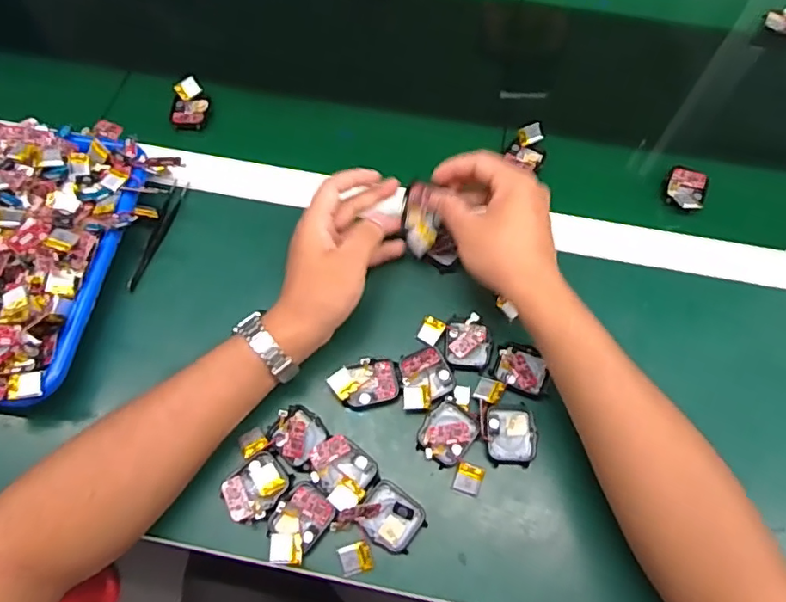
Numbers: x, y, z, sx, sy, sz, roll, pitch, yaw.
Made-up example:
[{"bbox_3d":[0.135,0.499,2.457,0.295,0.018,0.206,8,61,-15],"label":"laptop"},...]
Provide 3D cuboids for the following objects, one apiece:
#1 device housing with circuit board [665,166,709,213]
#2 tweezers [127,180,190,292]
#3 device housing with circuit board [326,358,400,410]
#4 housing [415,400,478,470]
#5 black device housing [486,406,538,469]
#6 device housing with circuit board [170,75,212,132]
[{"bbox_3d":[0.283,-0.107,0.524,0.038,0.011,0.057,23,67,10],"label":"device housing with circuit board"},{"bbox_3d":[-0.215,-0.062,0.500,0.016,0.009,0.119,9,66,4],"label":"tweezers"},{"bbox_3d":[-0.022,0.066,0.437,0.053,0.016,0.035,-16,66,-8],"label":"device housing with circuit board"},{"bbox_3d":[0.042,0.103,0.421,0.039,0.012,0.046,27,68,12],"label":"housing"},{"bbox_3d":[0.092,0.105,0.423,0.039,0.008,0.045,3,65,1],"label":"black device housing"},{"bbox_3d":[-0.209,-0.203,0.560,0.035,0.018,0.059,0,65,0],"label":"device housing with circuit board"}]

